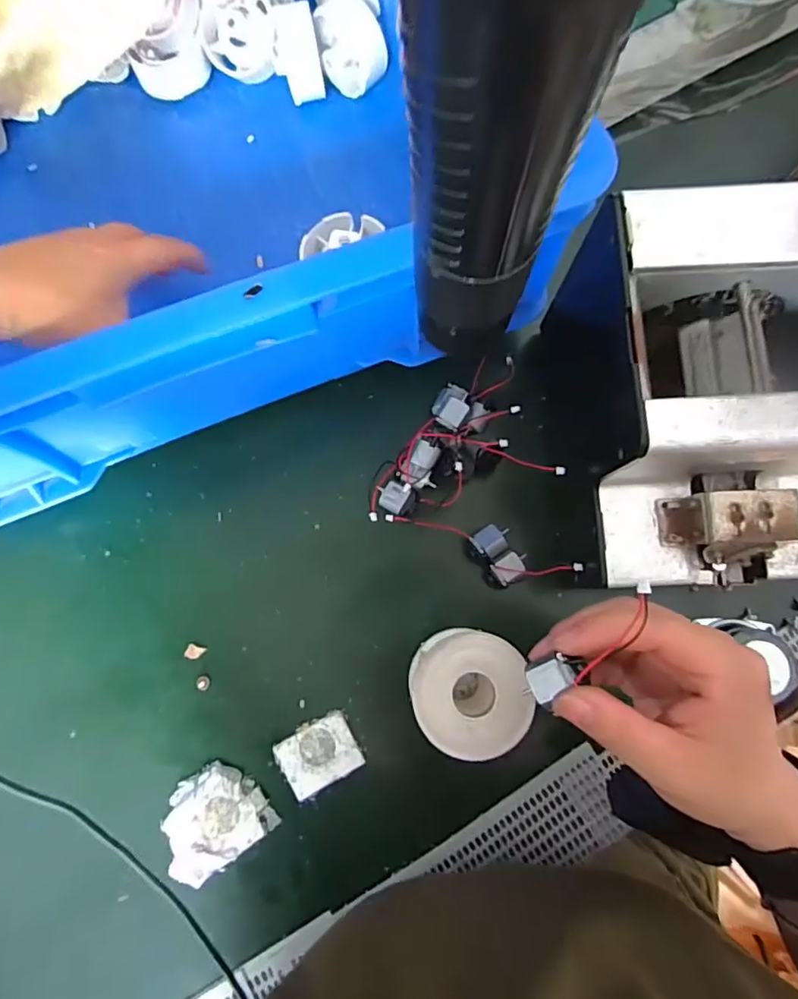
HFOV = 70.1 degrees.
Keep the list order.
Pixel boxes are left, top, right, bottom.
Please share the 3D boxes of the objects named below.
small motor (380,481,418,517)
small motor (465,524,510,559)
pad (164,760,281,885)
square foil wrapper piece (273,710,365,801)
[{"bbox_3d":[0.001,0.001,0.373,0.024,0.014,0.018,20,79,6],"label":"small motor"},{"bbox_3d":[0.058,0.028,0.371,0.026,0.023,0.018,-32,79,-5],"label":"small motor"},{"bbox_3d":[-0.113,0.193,0.341,0.064,0.004,0.054,-36,79,-6],"label":"pad"},{"bbox_3d":[-0.049,0.157,0.350,0.046,0.004,0.037,-28,78,-5],"label":"square foil wrapper piece"}]

